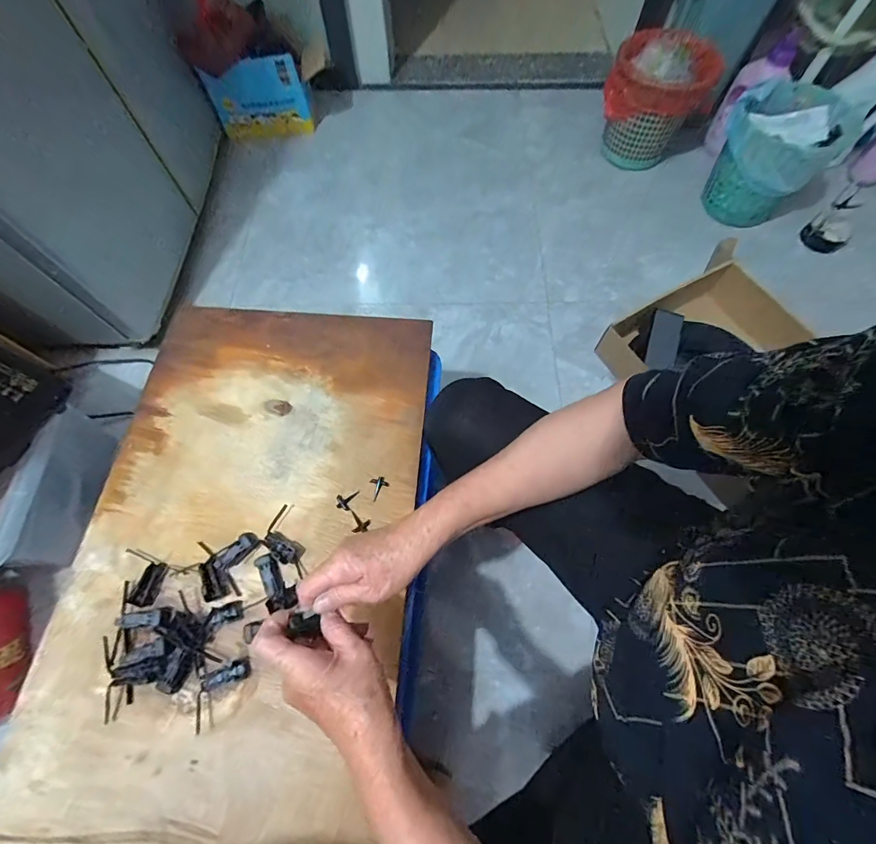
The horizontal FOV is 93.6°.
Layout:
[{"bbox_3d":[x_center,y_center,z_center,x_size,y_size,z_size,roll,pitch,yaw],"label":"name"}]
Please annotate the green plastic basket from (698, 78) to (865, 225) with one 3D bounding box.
[{"bbox_3d":[0.809,-0.650,1.009,0.230,0.237,0.272,42,73,16],"label":"green plastic basket"}]

